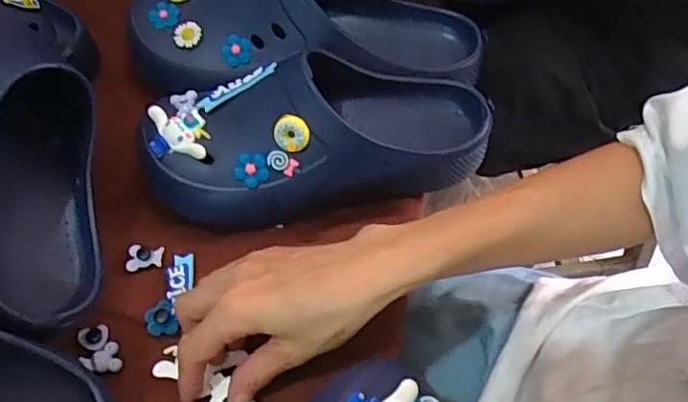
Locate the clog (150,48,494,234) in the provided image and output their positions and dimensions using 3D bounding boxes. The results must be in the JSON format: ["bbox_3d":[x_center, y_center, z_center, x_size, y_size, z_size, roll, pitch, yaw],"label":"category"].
[{"bbox_3d":[-0.020,-0.061,0.422,0.251,0.088,0.107,-10,57,-7],"label":"clog"}]

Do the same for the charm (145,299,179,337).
[{"bbox_3d":[-0.125,0.080,0.387,0.018,0.010,0.024,-23,60,-15],"label":"charm"}]

